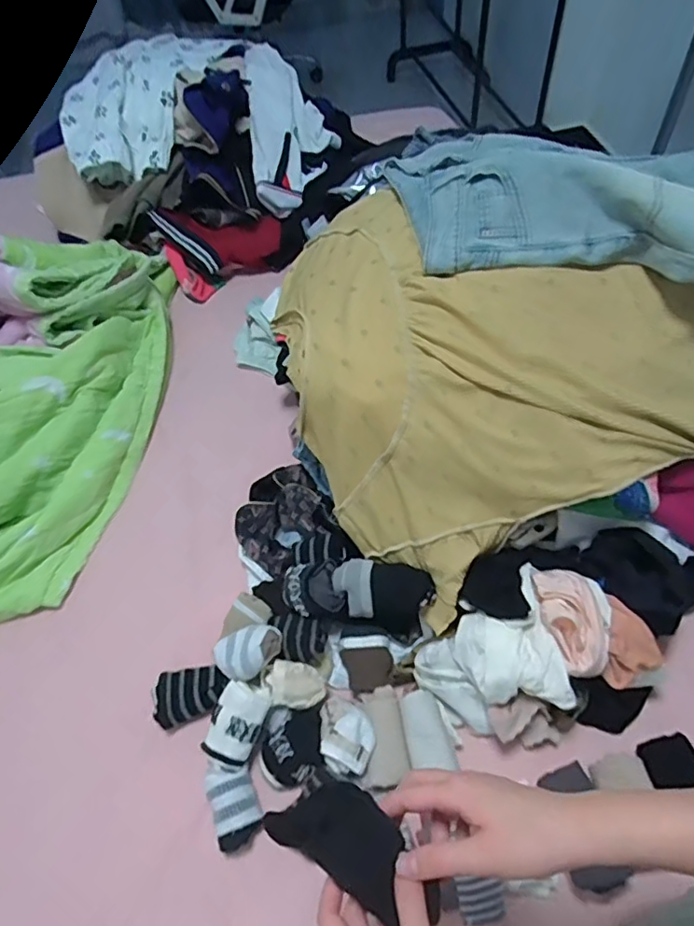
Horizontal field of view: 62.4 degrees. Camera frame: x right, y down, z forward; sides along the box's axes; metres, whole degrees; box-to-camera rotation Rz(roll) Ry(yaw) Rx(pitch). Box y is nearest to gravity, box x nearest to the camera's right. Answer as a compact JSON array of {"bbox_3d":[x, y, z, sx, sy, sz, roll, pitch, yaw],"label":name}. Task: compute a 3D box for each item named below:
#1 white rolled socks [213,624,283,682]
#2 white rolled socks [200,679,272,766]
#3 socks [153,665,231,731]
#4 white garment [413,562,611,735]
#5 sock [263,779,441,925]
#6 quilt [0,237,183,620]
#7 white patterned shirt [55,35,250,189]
[{"bbox_3d":[-0.119,0.224,0.683,0.083,0.044,0.057,-13,56,-4],"label":"white rolled socks"},{"bbox_3d":[-0.132,0.304,0.674,0.062,0.040,0.089,18,59,17],"label":"white rolled socks"},{"bbox_3d":[-0.198,0.290,0.730,0.091,0.026,0.064,-21,56,-9],"label":"socks"},{"bbox_3d":[0.207,0.224,0.673,0.223,0.113,0.148,-29,58,-14],"label":"white garment"},{"bbox_3d":[0.007,0.248,0.375,0.115,0.025,0.052,26,62,21],"label":"sock"},{"bbox_3d":[-0.546,-0.127,0.945,0.395,0.196,0.750,2,56,7],"label":"quilt"},{"bbox_3d":[-0.465,-0.818,1.288,0.305,0.120,0.509,11,58,13],"label":"white patterned shirt"}]

